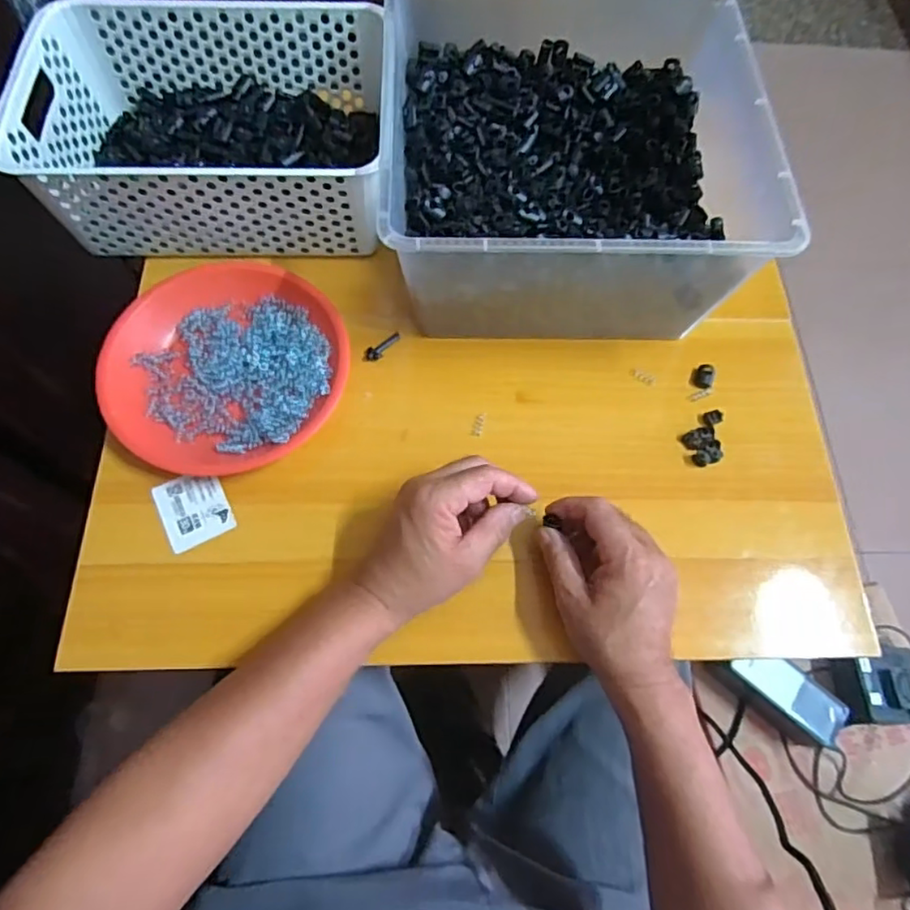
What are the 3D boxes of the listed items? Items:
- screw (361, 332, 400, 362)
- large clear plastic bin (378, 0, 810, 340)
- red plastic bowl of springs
[{"bbox_3d":[-0.064,-0.096,0.535,0.014,0.004,0.040,42,71,14],"label":"screw"},{"bbox_3d":[0.093,-0.252,0.534,0.286,0.141,0.299,0,67,-3],"label":"large clear plastic bin"},{"bbox_3d":[-0.191,-0.081,0.511,0.189,0.032,0.194,1,67,-3],"label":"red plastic bowl of springs"}]

